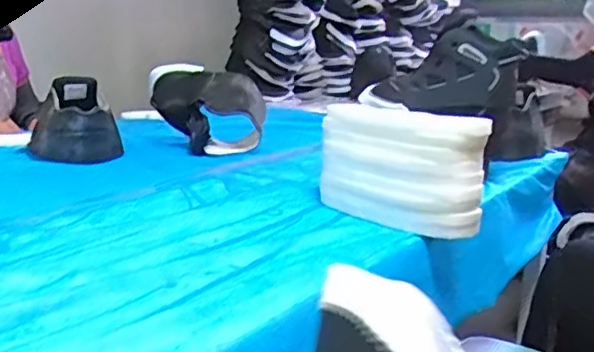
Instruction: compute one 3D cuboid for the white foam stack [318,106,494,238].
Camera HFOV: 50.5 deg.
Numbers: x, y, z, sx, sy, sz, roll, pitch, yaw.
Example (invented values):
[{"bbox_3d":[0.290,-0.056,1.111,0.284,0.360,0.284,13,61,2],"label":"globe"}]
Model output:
[{"bbox_3d":[0.146,-0.014,0.922,0.087,0.172,0.261,-10,19,-41],"label":"white foam stack"}]

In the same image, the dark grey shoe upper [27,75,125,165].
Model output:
[{"bbox_3d":[-0.448,-0.111,1.286,0.135,0.155,0.138,12,17,34],"label":"dark grey shoe upper"}]

